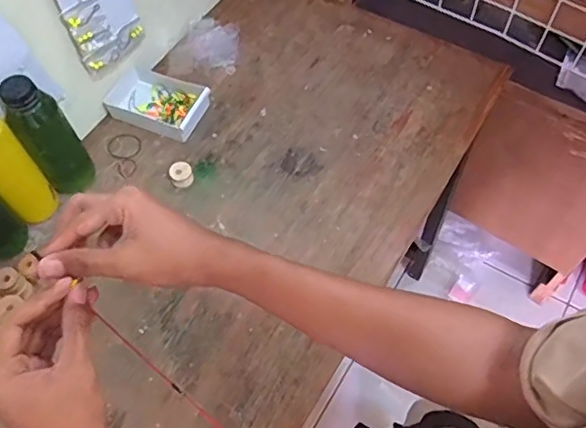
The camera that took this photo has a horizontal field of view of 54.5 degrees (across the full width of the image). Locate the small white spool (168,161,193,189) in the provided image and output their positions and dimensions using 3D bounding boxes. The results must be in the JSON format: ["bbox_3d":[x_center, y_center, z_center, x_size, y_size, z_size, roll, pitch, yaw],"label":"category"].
[{"bbox_3d":[-0.157,-0.055,0.802,0.031,0.024,0.037,-19,61,-8],"label":"small white spool"}]

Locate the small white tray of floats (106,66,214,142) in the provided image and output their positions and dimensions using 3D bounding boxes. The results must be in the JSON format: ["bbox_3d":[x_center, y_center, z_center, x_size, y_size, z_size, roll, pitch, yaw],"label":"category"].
[{"bbox_3d":[-0.208,-0.171,0.864,0.152,0.027,0.091,19,63,13],"label":"small white tray of floats"}]

